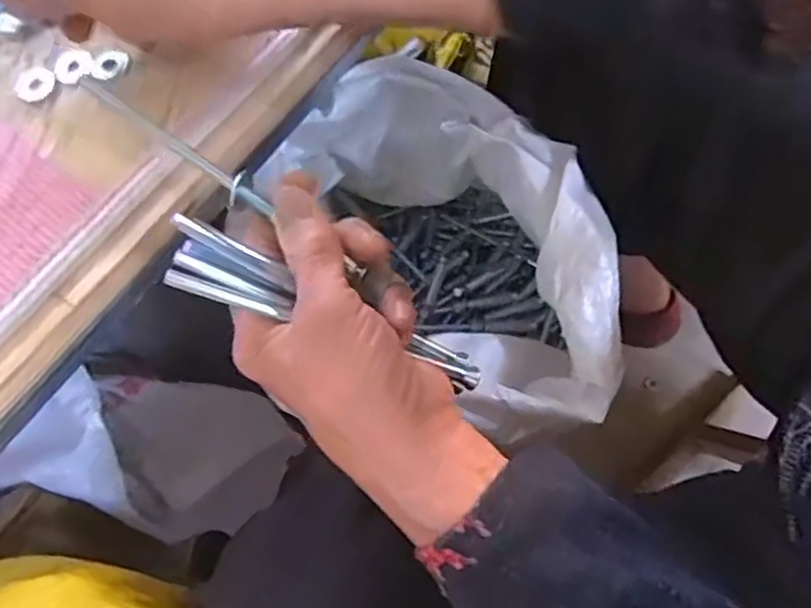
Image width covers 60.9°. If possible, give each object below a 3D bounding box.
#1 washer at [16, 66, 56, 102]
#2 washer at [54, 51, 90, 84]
[{"bbox_3d":[-0.191,-0.114,0.353,0.020,0.004,0.020,27,76,12],"label":"washer"},{"bbox_3d":[-0.172,-0.123,0.354,0.016,0.004,0.018,36,78,14],"label":"washer"}]

